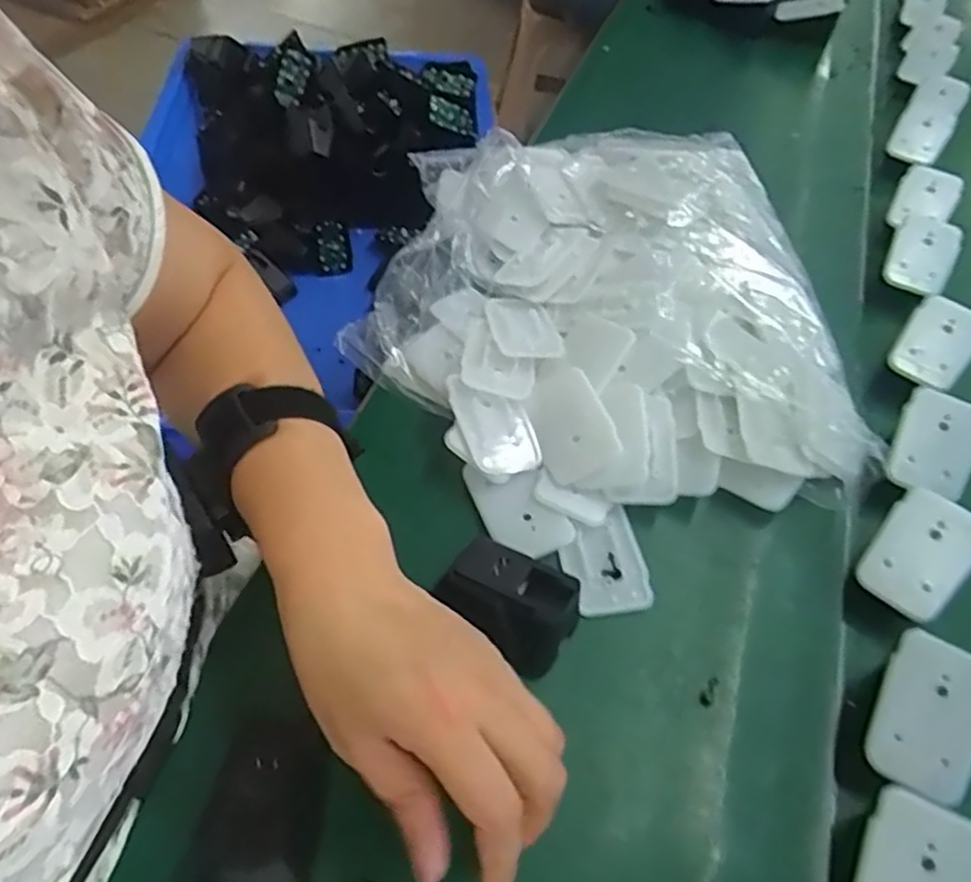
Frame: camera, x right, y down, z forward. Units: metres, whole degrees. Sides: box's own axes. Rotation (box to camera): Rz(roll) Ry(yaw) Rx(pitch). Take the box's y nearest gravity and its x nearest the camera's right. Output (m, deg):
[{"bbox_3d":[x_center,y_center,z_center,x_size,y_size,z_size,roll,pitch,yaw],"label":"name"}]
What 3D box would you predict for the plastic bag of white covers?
[{"bbox_3d":[0.069,-0.106,0.456,0.297,0.073,0.309,-1,55,-6],"label":"plastic bag of white covers"}]

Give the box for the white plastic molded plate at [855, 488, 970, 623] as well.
[{"bbox_3d":[0.233,0.060,0.366,0.045,0.005,0.067,34,80,31],"label":"white plastic molded plate"}]

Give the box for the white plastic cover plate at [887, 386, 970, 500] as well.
[{"bbox_3d":[0.271,0.002,0.412,0.045,0.009,0.063,21,83,10],"label":"white plastic cover plate"}]

